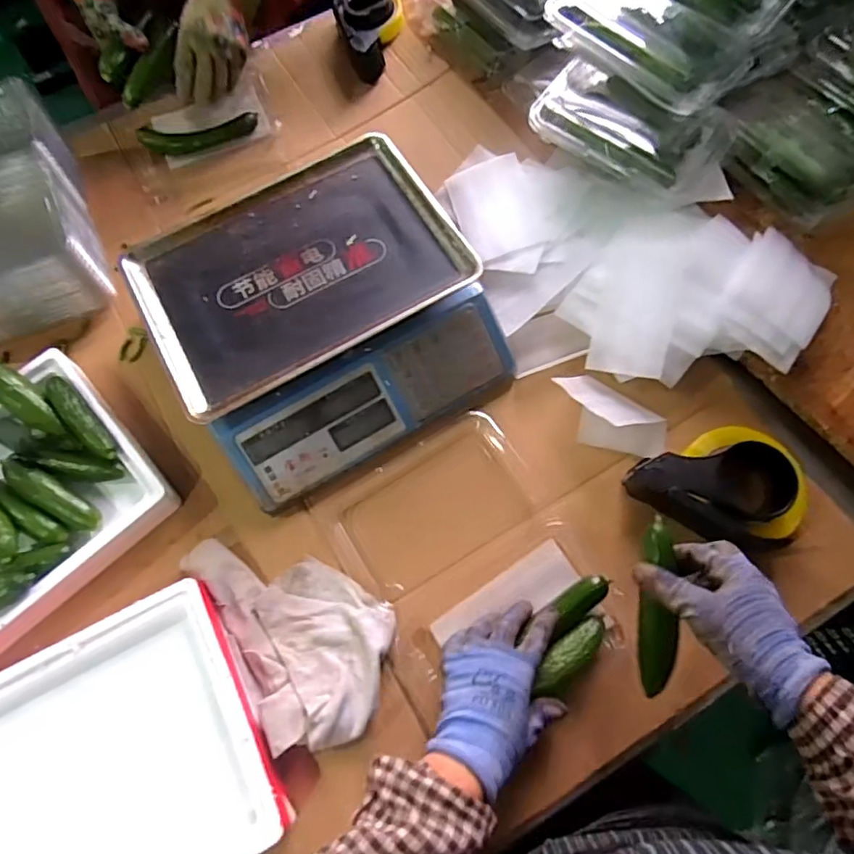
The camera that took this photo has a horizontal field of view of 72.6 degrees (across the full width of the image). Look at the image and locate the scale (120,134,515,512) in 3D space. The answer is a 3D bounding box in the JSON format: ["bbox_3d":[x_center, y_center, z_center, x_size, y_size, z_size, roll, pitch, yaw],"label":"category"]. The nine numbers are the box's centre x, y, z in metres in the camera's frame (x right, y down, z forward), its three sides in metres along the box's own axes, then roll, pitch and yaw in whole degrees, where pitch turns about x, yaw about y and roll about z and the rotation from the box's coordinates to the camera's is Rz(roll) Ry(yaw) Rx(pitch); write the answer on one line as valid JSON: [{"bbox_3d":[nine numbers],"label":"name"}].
[{"bbox_3d":[-0.116,-0.126,0.648,0.324,0.094,0.323,-29,71,-9],"label":"scale"}]

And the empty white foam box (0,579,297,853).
[{"bbox_3d":[-0.334,0.334,0.529,0.367,0.045,0.255,-29,70,-9],"label":"empty white foam box"}]

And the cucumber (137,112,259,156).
[{"bbox_3d":[-0.327,-0.418,0.833,0.166,0.023,0.039,-8,69,-1],"label":"cucumber"}]

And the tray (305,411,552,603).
[{"bbox_3d":[0.001,0.082,0.620,0.215,0.026,0.140,-28,70,-9],"label":"tray"}]

